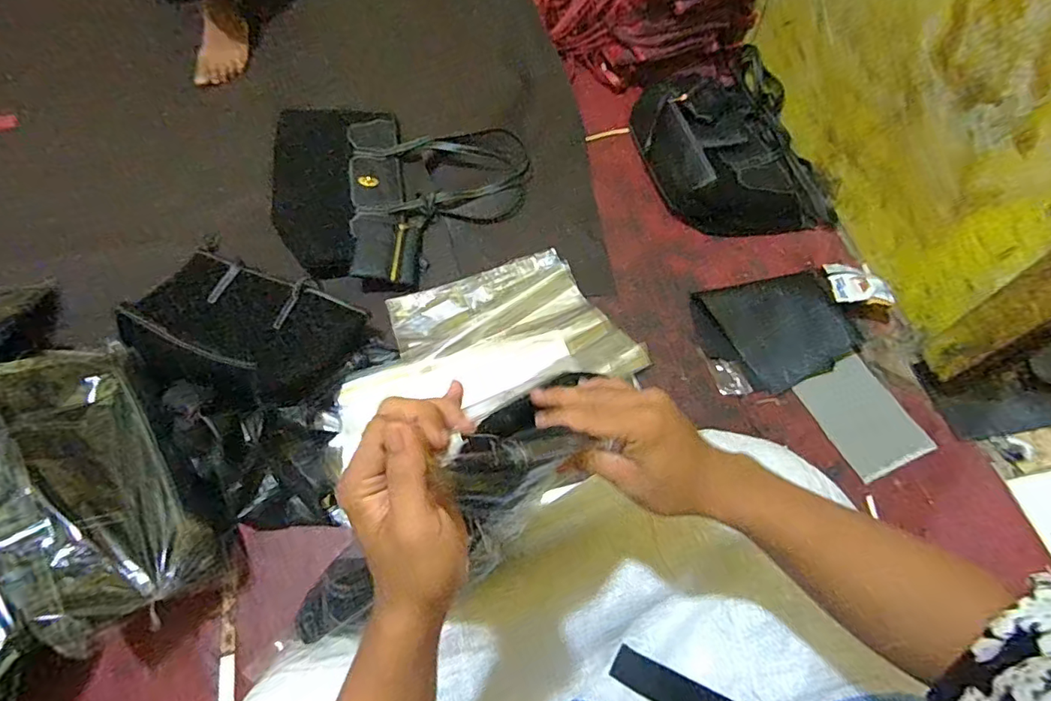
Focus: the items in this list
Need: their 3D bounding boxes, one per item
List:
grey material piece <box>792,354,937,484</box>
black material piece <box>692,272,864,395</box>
[{"bbox_3d":[0.497,0.096,0.783,0.126,0.012,0.162,-24,66,-8],"label":"grey material piece"},{"bbox_3d":[0.396,-0.030,0.836,0.231,0.042,0.169,-11,63,-4],"label":"black material piece"}]

